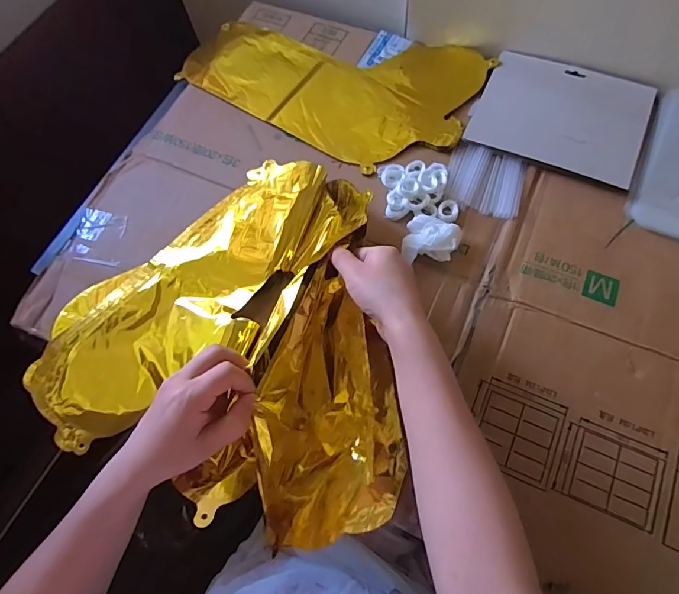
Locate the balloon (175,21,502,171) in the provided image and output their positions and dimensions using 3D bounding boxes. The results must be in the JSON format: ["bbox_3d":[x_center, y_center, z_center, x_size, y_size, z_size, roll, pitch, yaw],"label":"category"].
[{"bbox_3d":[-0.019,-0.298,0.588,0.390,0.007,0.223,24,70,13],"label":"balloon"}]

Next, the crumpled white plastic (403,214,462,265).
[{"bbox_3d":[0.097,-0.059,0.469,0.055,0.026,0.059,-2,68,4],"label":"crumpled white plastic"}]

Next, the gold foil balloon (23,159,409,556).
[{"bbox_3d":[-0.138,0.030,0.423,0.350,0.104,0.377,-6,66,1],"label":"gold foil balloon"}]

